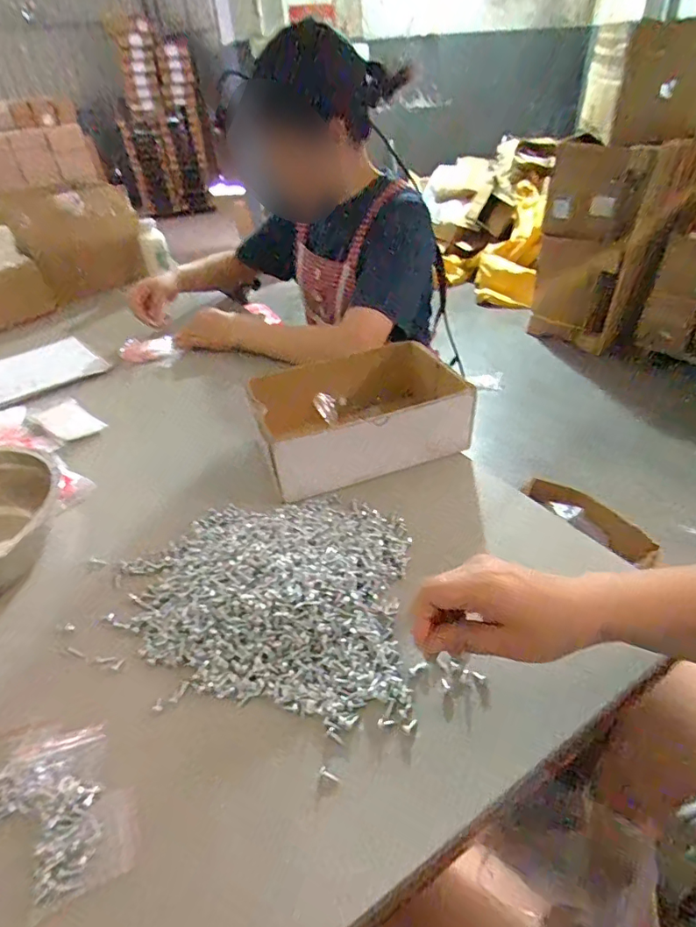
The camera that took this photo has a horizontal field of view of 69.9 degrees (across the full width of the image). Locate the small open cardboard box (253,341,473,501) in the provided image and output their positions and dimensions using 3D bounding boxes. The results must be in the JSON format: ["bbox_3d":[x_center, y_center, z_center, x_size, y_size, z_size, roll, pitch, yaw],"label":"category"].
[{"bbox_3d":[0.003,-0.069,0.651,0.241,0.078,0.198,-16,38,-14],"label":"small open cardboard box"}]

